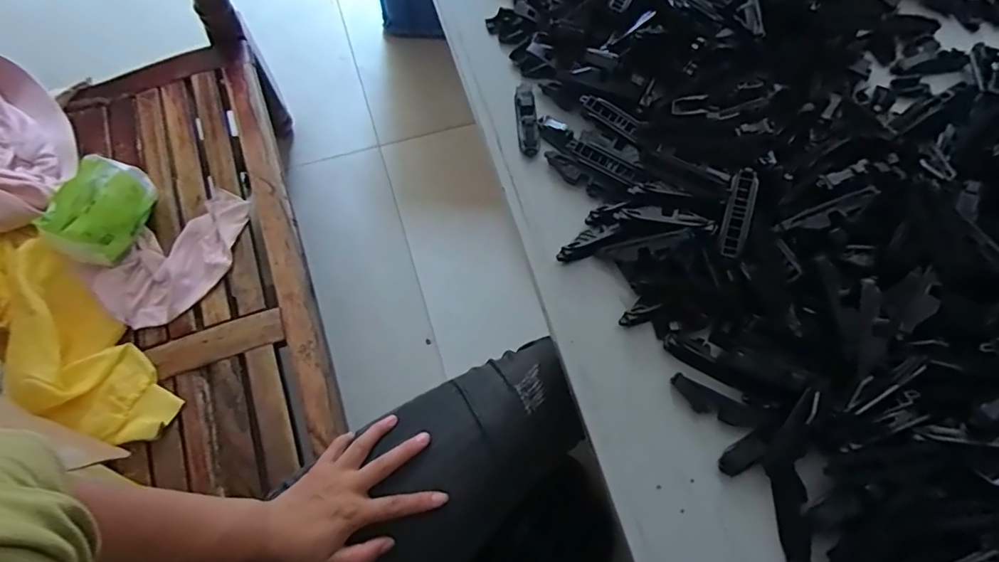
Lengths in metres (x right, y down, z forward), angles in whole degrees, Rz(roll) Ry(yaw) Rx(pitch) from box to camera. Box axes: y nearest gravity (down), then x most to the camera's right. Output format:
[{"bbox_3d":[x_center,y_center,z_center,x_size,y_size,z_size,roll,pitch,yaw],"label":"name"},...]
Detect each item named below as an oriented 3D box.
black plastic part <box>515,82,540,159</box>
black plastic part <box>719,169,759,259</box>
[{"bbox_3d":[0.026,-0.156,0.509,0.020,0.016,0.078,-3,70,-3],"label":"black plastic part"},{"bbox_3d":[0.188,-0.053,0.419,0.019,0.004,0.072,15,84,3],"label":"black plastic part"}]

